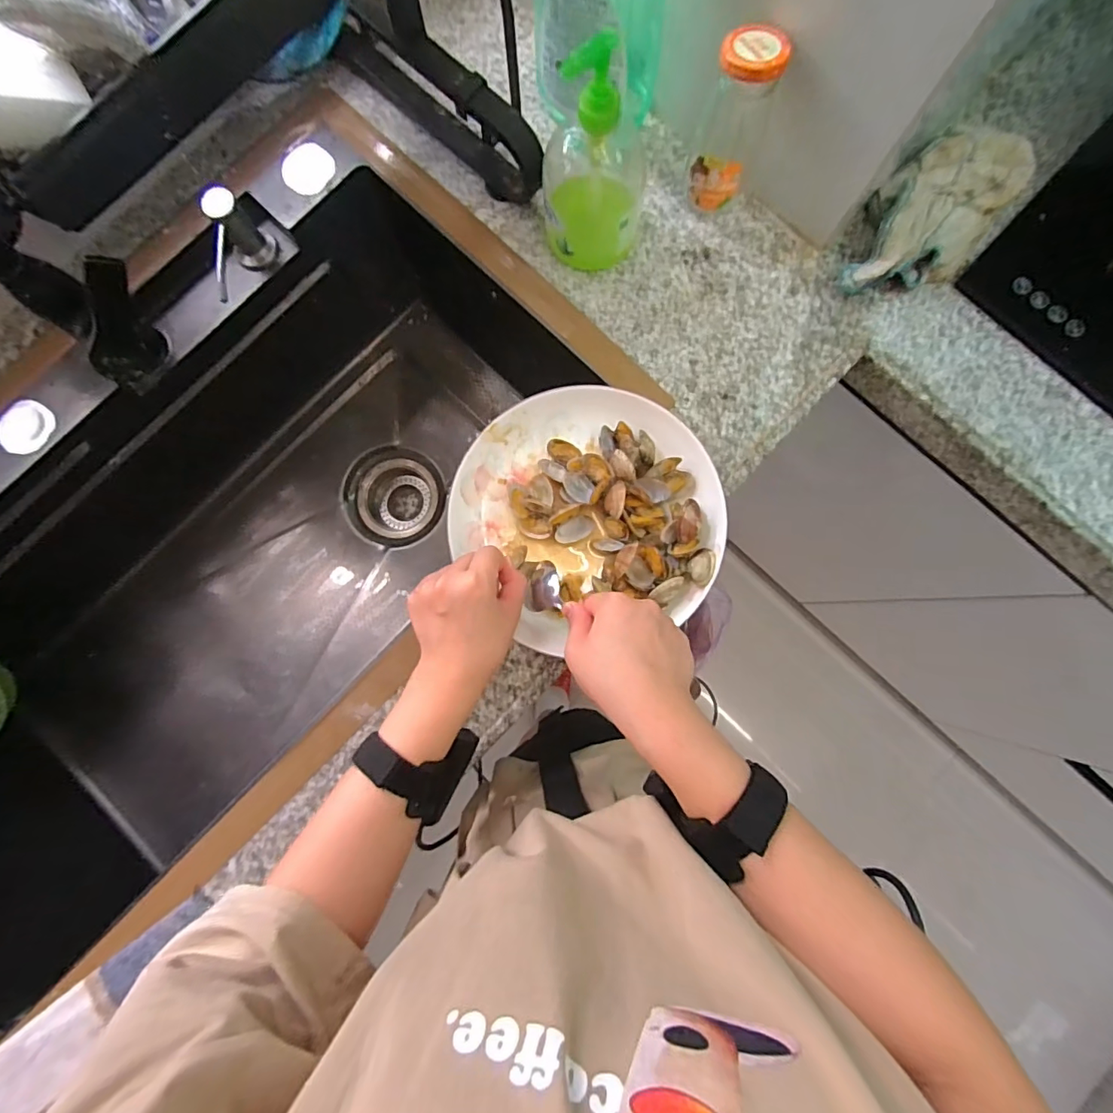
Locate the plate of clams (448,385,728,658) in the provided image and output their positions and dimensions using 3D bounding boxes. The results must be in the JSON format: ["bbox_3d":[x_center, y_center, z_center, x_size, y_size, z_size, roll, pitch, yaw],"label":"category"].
[{"bbox_3d":[0.025,-0.033,0.428,0.215,0.041,0.214,0,84,1],"label":"plate of clams"}]

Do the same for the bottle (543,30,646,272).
[{"bbox_3d":[0.031,-0.311,0.407,0.085,0.161,0.074,8,86,2],"label":"bottle"}]

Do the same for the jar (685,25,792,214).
[{"bbox_3d":[0.145,-0.356,0.429,0.053,0.126,0.055,0,86,1],"label":"jar"}]

